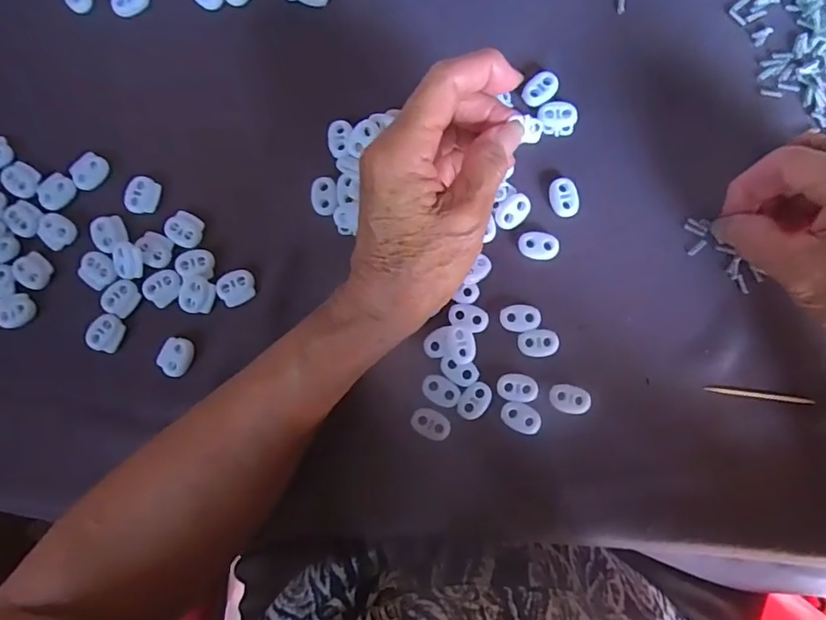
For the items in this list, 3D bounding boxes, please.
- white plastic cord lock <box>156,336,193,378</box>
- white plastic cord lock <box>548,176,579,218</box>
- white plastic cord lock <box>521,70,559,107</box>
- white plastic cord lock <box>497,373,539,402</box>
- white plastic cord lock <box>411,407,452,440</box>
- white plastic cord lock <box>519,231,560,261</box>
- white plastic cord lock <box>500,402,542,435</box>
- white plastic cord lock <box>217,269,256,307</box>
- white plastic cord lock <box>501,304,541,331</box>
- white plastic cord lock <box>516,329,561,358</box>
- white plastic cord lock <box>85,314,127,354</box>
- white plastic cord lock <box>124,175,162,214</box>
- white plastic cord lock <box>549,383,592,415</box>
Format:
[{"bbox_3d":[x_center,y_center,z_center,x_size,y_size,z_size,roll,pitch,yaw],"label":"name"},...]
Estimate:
[{"bbox_3d":[-0.139,0.027,0.304,0.018,0.005,0.022,23,87,4],"label":"white plastic cord lock"},{"bbox_3d":[0.088,-0.066,0.301,0.016,0.004,0.023,-12,85,1],"label":"white plastic cord lock"},{"bbox_3d":[0.076,-0.131,0.309,0.016,0.004,0.025,43,88,4],"label":"white plastic cord lock"},{"bbox_3d":[0.059,0.044,0.293,0.023,0.004,0.015,6,86,2],"label":"white plastic cord lock"},{"bbox_3d":[0.010,0.065,0.294,0.023,0.004,0.015,21,87,3],"label":"white plastic cord lock"},{"bbox_3d":[0.073,-0.037,0.300,0.023,0.004,0.016,8,86,3],"label":"white plastic cord lock"},{"bbox_3d":[0.061,0.061,0.292,0.024,0.004,0.014,26,87,4],"label":"white plastic cord lock"},{"bbox_3d":[-0.104,-0.013,0.305,0.021,0.005,0.020,-18,85,1],"label":"white plastic cord lock"},{"bbox_3d":[0.062,0.004,0.298,0.022,0.004,0.015,-9,85,1],"label":"white plastic cord lock"},{"bbox_3d":[0.072,0.019,0.297,0.023,0.005,0.016,-9,85,1],"label":"white plastic cord lock"},{"bbox_3d":[-0.181,0.014,0.306,0.019,0.005,0.021,21,87,3],"label":"white plastic cord lock"},{"bbox_3d":[-0.163,-0.070,0.312,0.019,0.004,0.023,7,86,2],"label":"white plastic cord lock"},{"bbox_3d":[0.089,0.050,0.293,0.024,0.004,0.016,18,86,3],"label":"white plastic cord lock"}]

